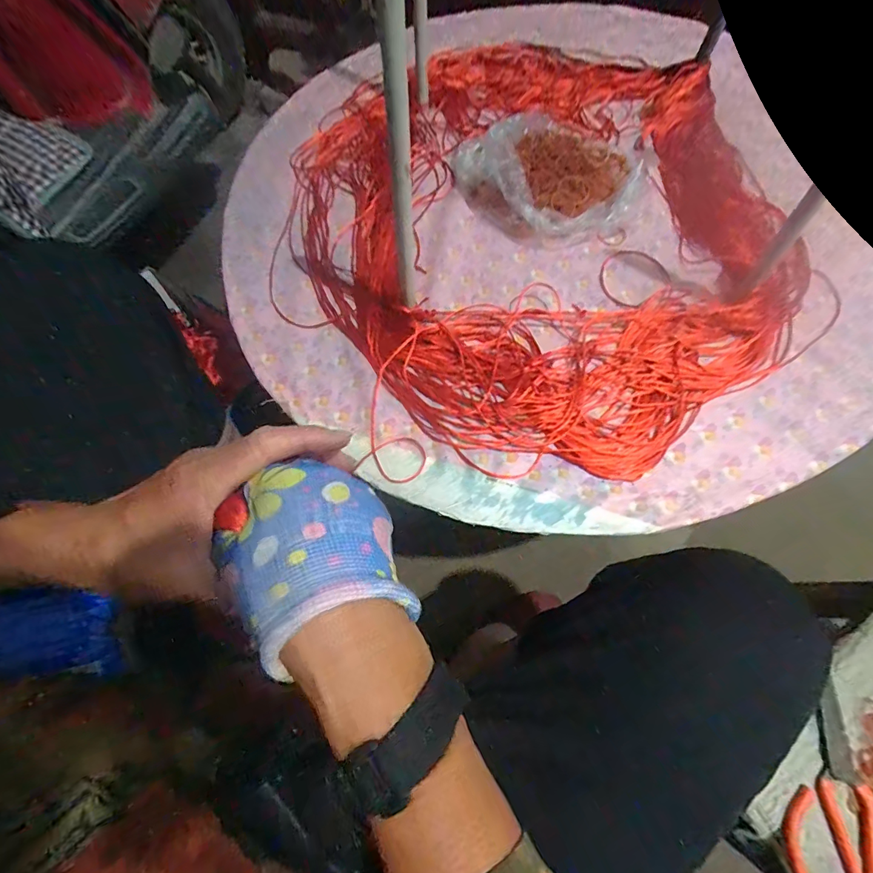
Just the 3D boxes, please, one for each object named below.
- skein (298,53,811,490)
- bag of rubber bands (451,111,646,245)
[{"bbox_3d":[0.109,-0.248,0.506,0.524,0.035,0.611,-13,70,-1],"label":"skein"},{"bbox_3d":[0.127,-0.320,0.513,0.217,0.050,0.187,16,72,7],"label":"bag of rubber bands"}]

